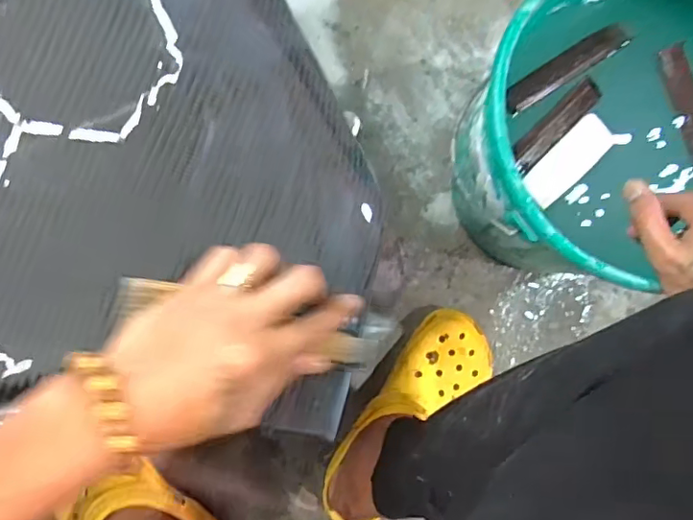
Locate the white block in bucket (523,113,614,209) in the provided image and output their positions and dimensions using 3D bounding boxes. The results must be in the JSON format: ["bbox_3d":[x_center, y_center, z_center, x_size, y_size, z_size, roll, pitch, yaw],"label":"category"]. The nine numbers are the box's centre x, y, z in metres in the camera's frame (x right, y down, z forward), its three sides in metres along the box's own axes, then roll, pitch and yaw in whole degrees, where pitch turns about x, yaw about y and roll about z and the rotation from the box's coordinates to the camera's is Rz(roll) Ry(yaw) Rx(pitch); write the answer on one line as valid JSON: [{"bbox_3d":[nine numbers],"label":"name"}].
[{"bbox_3d":[0.188,-0.083,0.464,0.034,0.012,0.085,45,86,1],"label":"white block in bucket"}]

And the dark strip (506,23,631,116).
[{"bbox_3d":[0.193,-0.169,0.480,0.122,0.007,0.024,-32,88,-3],"label":"dark strip"}]

